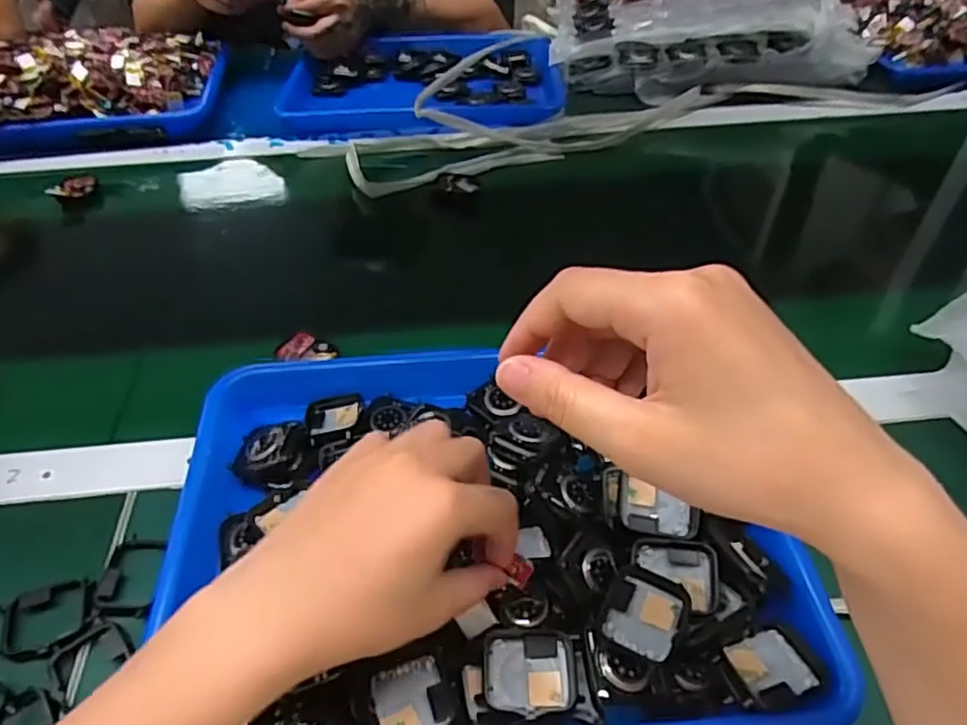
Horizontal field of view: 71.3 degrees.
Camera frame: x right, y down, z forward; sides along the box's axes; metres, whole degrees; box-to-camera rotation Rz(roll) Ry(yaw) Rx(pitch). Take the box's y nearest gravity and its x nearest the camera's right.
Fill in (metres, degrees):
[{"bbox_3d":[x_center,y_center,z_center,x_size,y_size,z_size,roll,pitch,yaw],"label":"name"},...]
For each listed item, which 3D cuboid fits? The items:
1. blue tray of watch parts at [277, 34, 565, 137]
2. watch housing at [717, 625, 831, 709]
[{"bbox_3d":[-0.072,-0.347,0.821,0.320,0.034,0.265,-1,44,0],"label":"blue tray of watch parts"},{"bbox_3d":[0.130,0.139,0.306,0.044,0.009,0.035,-8,31,-20],"label":"watch housing"}]

